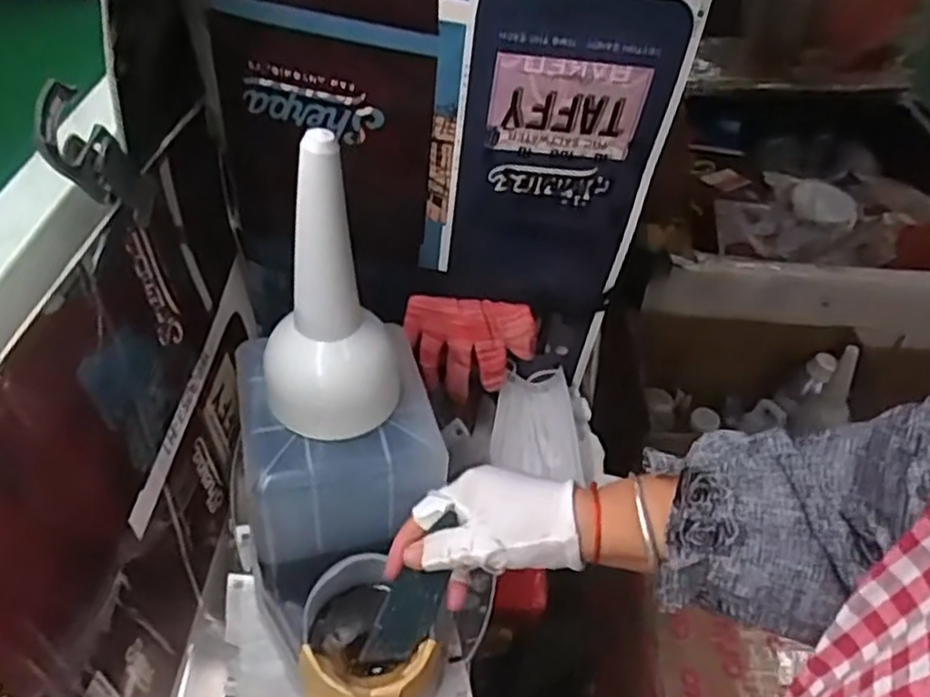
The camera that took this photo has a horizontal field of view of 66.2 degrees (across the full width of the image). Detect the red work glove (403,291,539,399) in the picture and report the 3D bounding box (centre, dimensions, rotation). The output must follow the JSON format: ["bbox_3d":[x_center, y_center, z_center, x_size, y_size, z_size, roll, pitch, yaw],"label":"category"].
[{"bbox_3d":[0.005,-0.001,0.653,0.117,0.090,0.033,1,45,-3],"label":"red work glove"}]

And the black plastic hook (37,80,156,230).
[{"bbox_3d":[-0.222,-0.112,0.426,0.025,0.122,0.042,8,79,4],"label":"black plastic hook"}]

